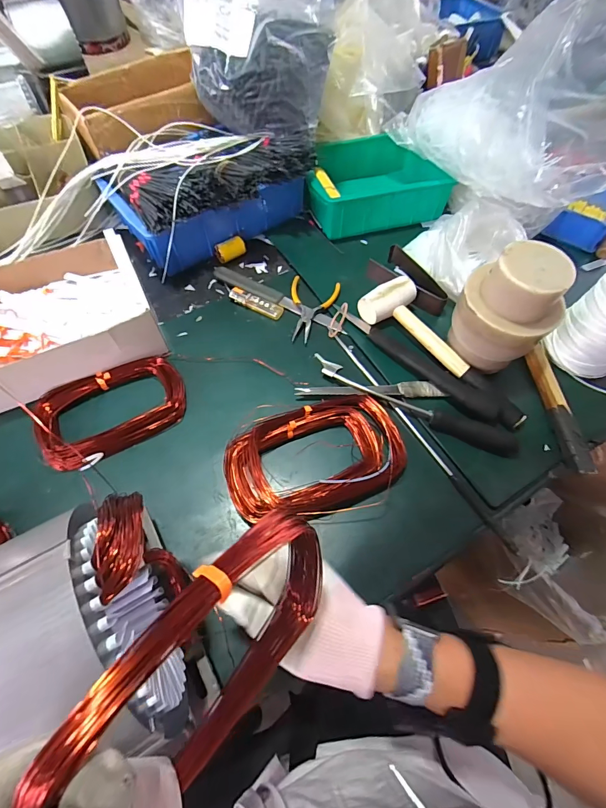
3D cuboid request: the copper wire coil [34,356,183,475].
[{"bbox_3d":[-0.235,0.003,0.459,0.173,0.023,0.112,-30,65,-17],"label":"copper wire coil"}]

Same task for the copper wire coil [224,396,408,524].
[{"bbox_3d":[0.015,0.060,0.422,0.199,0.033,0.123,-19,62,-11],"label":"copper wire coil"}]

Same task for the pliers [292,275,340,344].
[{"bbox_3d":[0.005,-0.142,0.551,0.071,0.013,0.115,17,61,9],"label":"pliers"}]

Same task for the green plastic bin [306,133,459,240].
[{"bbox_3d":[0.127,-0.394,0.659,0.263,0.071,0.171,-15,61,-10],"label":"green plastic bin"}]

